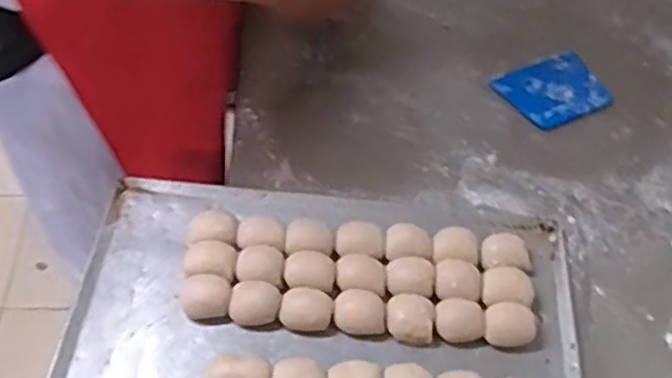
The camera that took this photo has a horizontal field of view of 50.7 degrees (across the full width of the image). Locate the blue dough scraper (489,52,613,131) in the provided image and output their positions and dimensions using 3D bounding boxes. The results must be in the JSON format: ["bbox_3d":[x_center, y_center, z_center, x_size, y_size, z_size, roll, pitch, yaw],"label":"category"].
[{"bbox_3d":[0.259,-0.117,0.838,0.126,0.004,0.091,-23,58,-20],"label":"blue dough scraper"}]

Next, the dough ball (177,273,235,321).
[{"bbox_3d":[-0.117,0.098,0.643,0.050,0.026,0.034,2,53,-3],"label":"dough ball"}]

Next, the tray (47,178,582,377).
[{"bbox_3d":[-0.011,0.135,0.616,0.445,0.026,0.324,6,53,0],"label":"tray"}]

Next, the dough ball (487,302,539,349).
[{"bbox_3d":[0.156,0.122,0.634,0.043,0.023,0.037,3,53,-2],"label":"dough ball"}]

